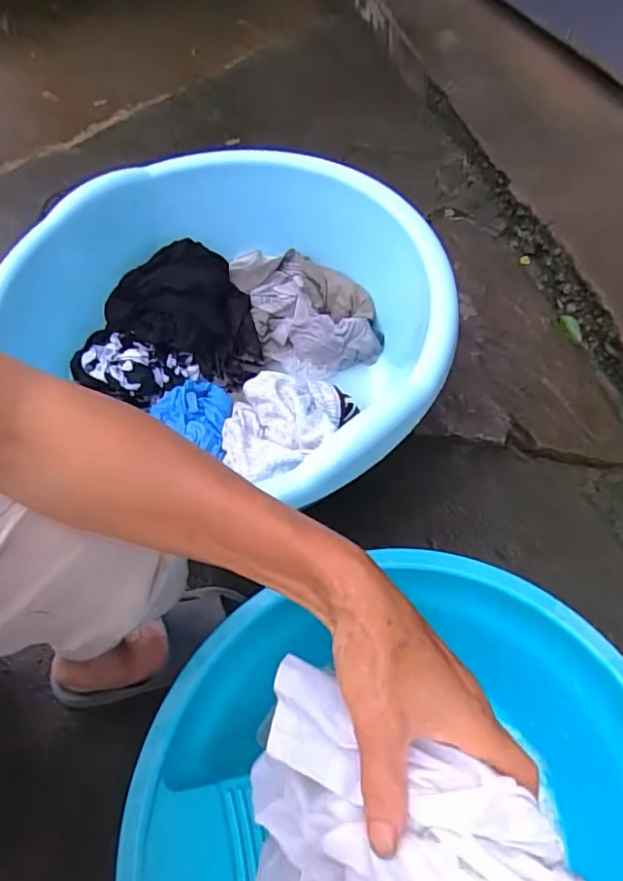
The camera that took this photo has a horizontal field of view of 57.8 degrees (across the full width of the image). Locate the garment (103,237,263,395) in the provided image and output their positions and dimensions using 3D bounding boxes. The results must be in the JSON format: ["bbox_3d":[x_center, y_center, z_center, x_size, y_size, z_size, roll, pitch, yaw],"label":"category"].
[{"bbox_3d":[-0.175,-0.200,0.848,0.231,0.084,0.171,21,58,10],"label":"garment"}]

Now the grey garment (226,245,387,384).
[{"bbox_3d":[-0.010,-0.211,0.872,0.172,0.097,0.218,-14,59,-12],"label":"grey garment"}]

